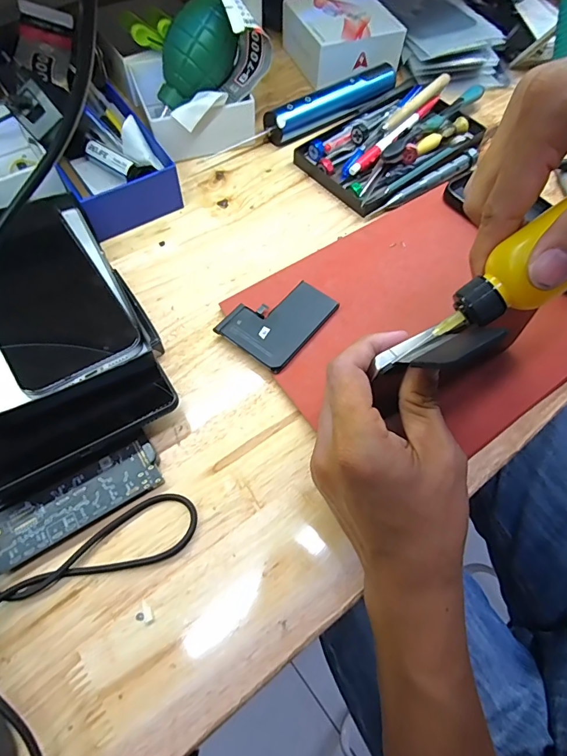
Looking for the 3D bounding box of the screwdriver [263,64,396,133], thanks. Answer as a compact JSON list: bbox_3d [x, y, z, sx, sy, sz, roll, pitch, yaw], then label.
[{"bbox_3d":[0.049,-0.277,0.433,0.151,0.028,0.025,-29,68,-15],"label":"screwdriver"}]

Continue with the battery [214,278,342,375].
[{"bbox_3d":[-0.004,-0.045,0.318,0.057,0.005,0.076,36,66,13],"label":"battery"}]

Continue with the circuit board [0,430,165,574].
[{"bbox_3d":[-0.122,0.072,0.257,0.099,0.009,0.036,-29,68,-16],"label":"circuit board"}]

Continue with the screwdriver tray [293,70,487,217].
[{"bbox_3d":[0.122,-0.238,0.410,0.211,0.030,0.123,-35,69,-18],"label":"screwdriver tray"}]

